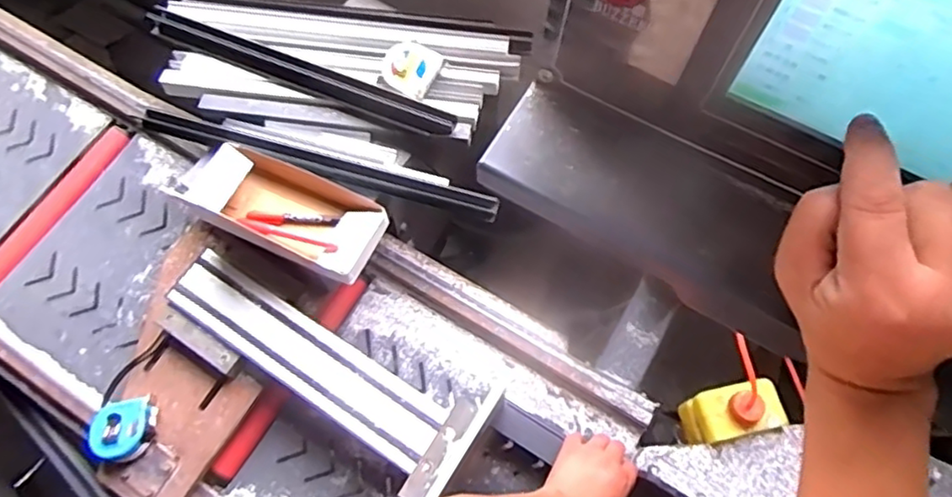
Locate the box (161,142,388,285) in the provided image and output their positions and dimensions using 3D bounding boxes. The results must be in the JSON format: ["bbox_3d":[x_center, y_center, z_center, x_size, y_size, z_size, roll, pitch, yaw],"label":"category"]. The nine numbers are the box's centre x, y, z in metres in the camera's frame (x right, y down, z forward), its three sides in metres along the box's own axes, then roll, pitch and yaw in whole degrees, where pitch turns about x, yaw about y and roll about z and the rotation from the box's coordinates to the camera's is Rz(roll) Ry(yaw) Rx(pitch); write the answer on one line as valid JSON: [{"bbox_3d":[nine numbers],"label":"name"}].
[{"bbox_3d":[-0.232,-0.048,0.751,0.251,0.042,0.110,23,71,10],"label":"box"}]

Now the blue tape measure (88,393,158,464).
[{"bbox_3d":[-0.408,0.211,0.729,0.066,0.029,0.067,-6,69,-1],"label":"blue tape measure"}]

